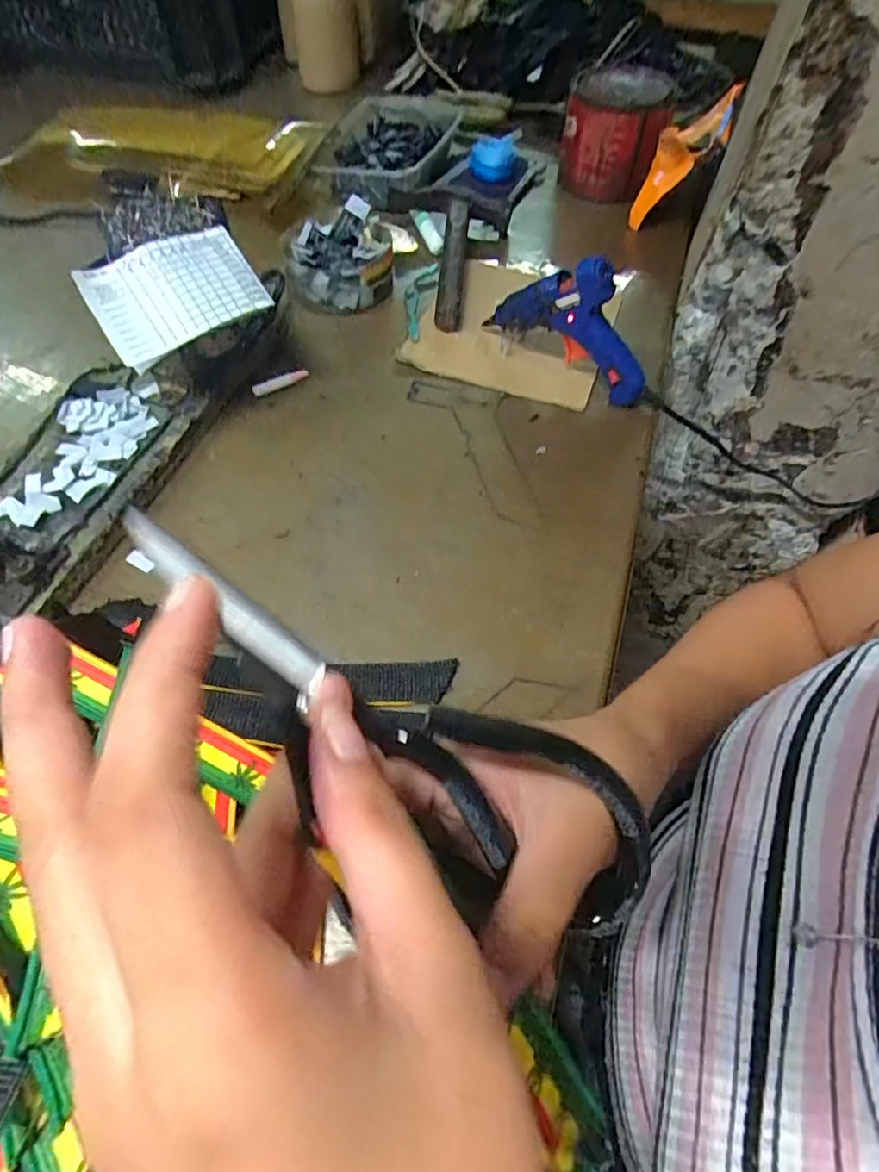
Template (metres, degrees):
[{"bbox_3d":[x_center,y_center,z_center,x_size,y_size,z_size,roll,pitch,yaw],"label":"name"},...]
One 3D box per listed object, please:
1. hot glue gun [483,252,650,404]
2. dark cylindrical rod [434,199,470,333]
[{"bbox_3d":[0.099,-0.204,0.459,0.144,0.092,0.026,38,65,21],"label":"hot glue gun"},{"bbox_3d":[0.013,-0.296,0.547,0.021,0.027,0.182,3,58,2],"label":"dark cylindrical rod"}]

